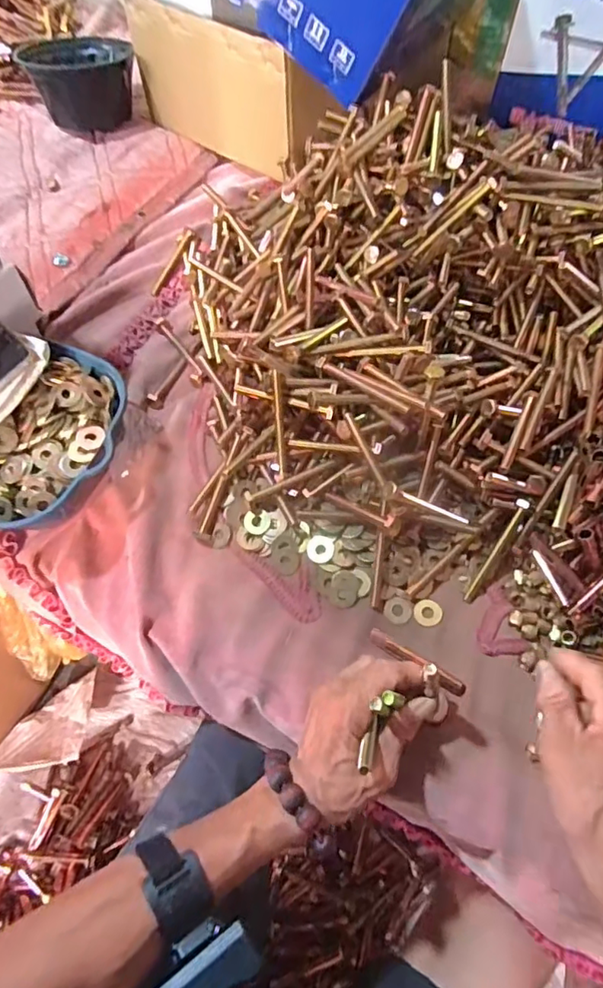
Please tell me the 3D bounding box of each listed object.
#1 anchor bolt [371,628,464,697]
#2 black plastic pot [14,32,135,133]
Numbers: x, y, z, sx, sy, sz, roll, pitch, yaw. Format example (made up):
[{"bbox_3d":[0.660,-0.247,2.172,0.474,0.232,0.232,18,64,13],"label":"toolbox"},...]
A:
[{"bbox_3d":[0.098,0.142,0.462,0.087,0.013,0.012,29,66,16],"label":"anchor bolt"},{"bbox_3d":[-0.323,-0.618,0.820,0.155,0.082,0.109,-27,67,-14],"label":"black plastic pot"}]

